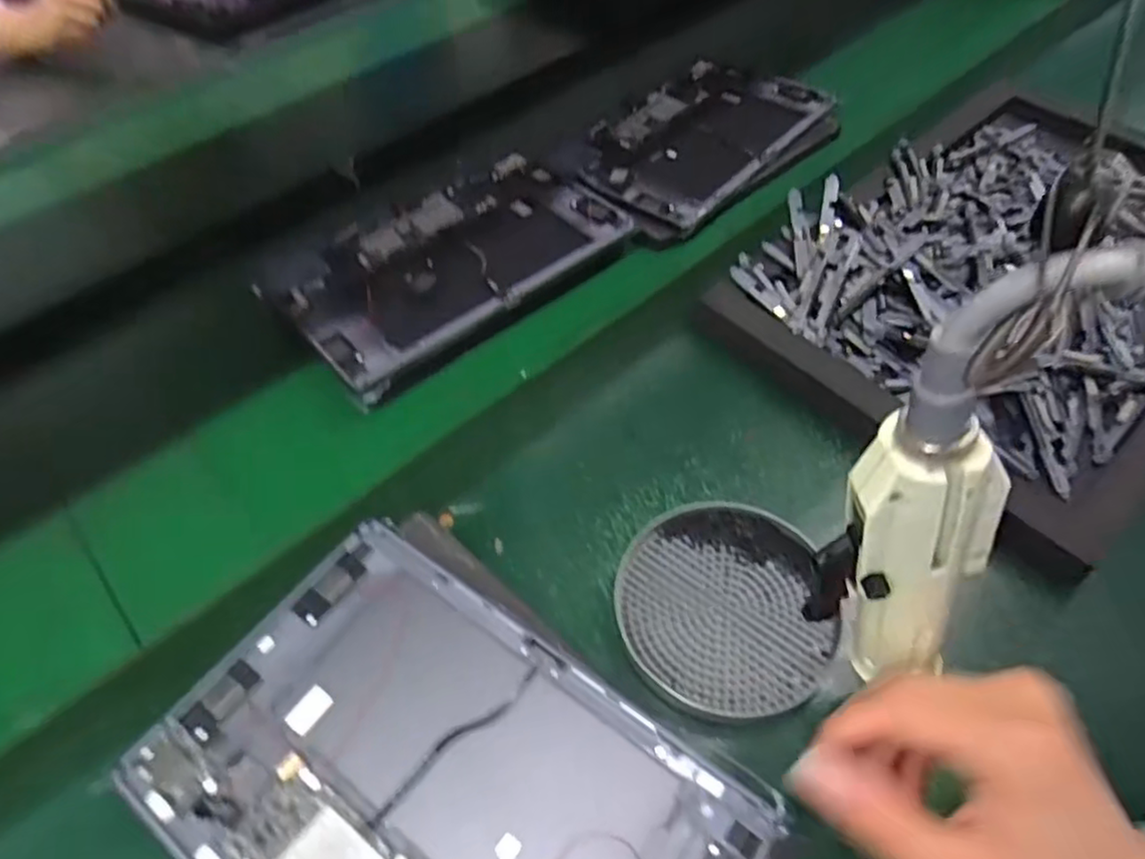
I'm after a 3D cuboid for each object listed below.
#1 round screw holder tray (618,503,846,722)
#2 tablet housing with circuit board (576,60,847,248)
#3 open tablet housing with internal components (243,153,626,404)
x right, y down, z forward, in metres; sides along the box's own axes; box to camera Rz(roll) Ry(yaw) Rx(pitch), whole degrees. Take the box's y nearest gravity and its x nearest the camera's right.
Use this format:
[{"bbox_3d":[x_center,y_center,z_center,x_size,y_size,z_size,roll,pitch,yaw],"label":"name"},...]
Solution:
[{"bbox_3d":[0.078,0.092,0.372,0.104,0.008,0.111,-3,56,5],"label":"round screw holder tray"},{"bbox_3d":[0.114,-0.264,0.639,0.259,0.024,0.163,-38,62,-22],"label":"tablet housing with circuit board"},{"bbox_3d":[-0.092,-0.135,0.539,0.255,0.018,0.157,-37,61,-21],"label":"open tablet housing with internal components"}]

